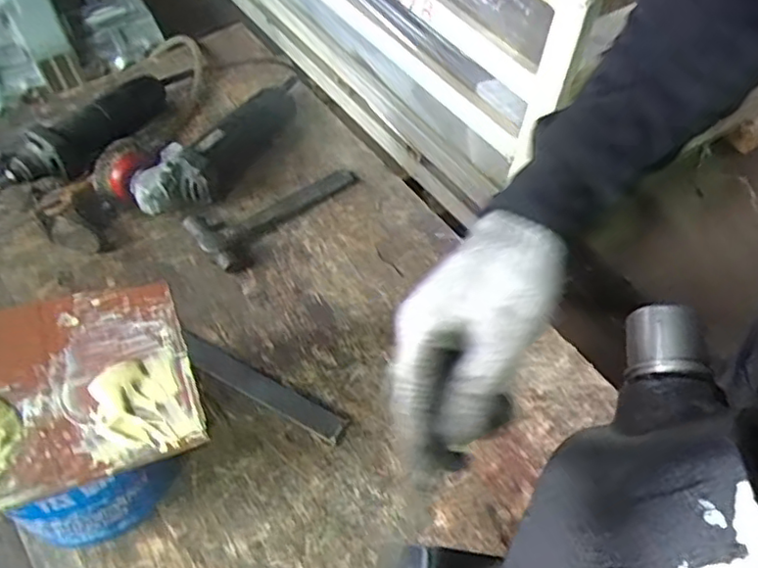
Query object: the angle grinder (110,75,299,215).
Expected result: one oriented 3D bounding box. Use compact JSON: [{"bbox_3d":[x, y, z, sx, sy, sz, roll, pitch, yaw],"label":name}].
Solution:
[{"bbox_3d":[-0.218,-0.200,0.894,0.324,0.067,0.128,-35,62,-24],"label":"angle grinder"}]

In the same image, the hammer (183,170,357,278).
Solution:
[{"bbox_3d":[-0.148,-0.113,0.860,0.110,0.029,0.233,36,60,21],"label":"hammer"}]

